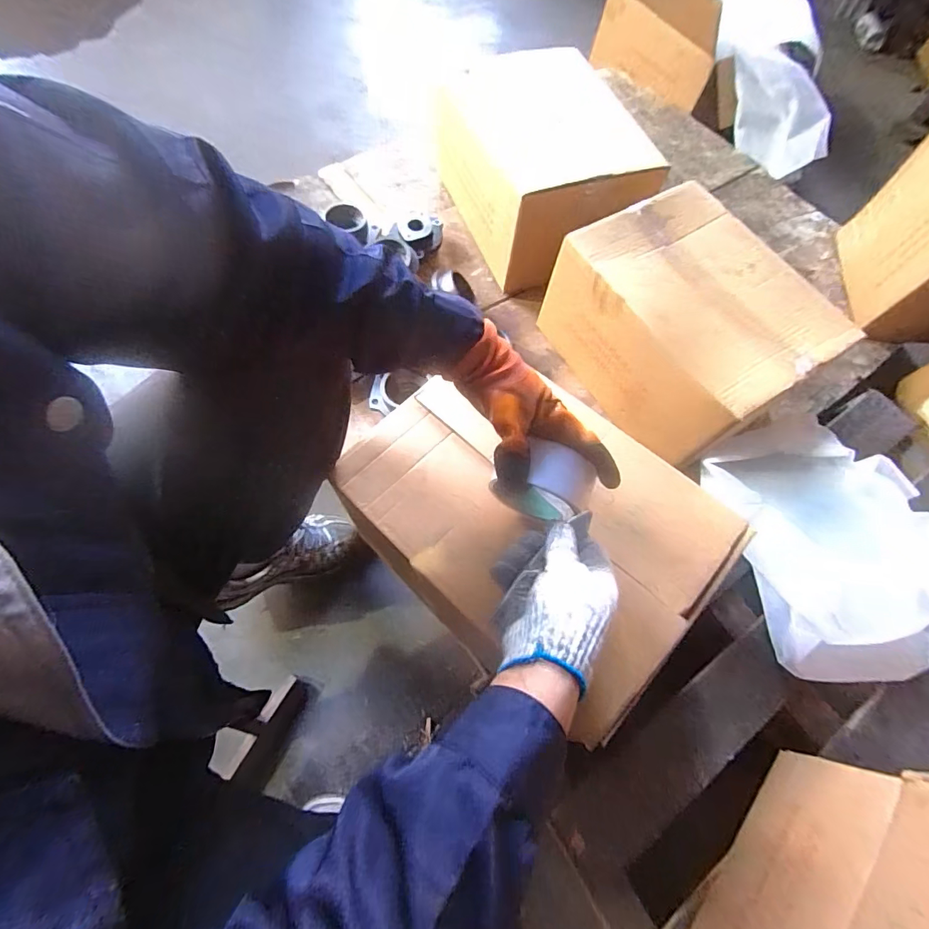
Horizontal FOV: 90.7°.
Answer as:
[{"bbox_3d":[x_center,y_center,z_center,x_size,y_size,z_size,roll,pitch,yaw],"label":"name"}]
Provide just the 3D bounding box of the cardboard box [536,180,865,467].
[{"bbox_3d":[0.350,-0.222,0.748,0.289,0.186,0.359,-27,72,-14],"label":"cardboard box"}]

